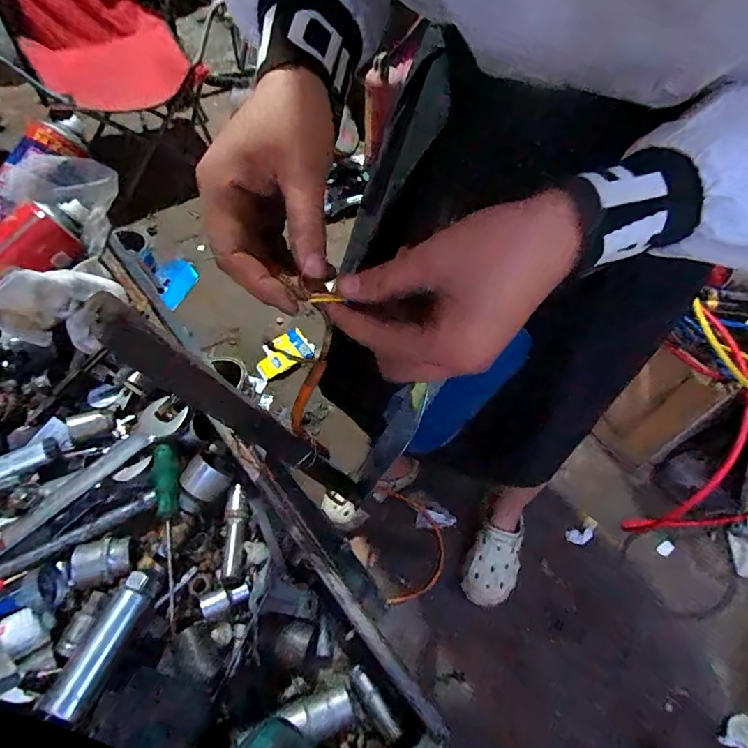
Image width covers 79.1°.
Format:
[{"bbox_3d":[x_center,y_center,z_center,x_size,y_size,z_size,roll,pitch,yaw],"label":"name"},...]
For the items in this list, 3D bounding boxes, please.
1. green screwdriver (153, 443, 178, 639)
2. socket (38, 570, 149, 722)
[{"bbox_3d":[-0.167,0.125,0.366,0.019,0.017,0.149,-11,56,-10],"label":"green screwdriver"},{"bbox_3d":[-0.188,0.184,0.315,0.022,0.022,0.088,16,56,9],"label":"socket"}]

